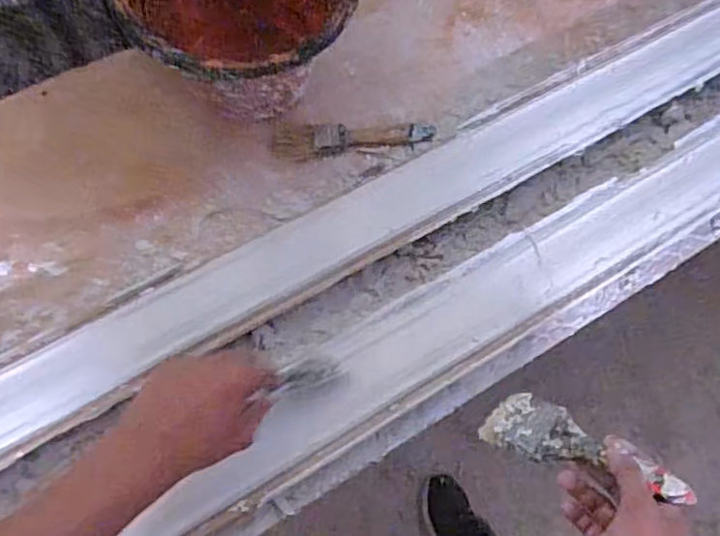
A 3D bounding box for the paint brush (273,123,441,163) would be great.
[{"bbox_3d":[-0.007,-0.160,0.740,0.195,0.010,0.045,-4,69,-5],"label":"paint brush"}]

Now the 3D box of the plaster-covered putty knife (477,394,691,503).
[{"bbox_3d":[0.193,0.155,0.521,0.175,0.017,0.056,15,65,38],"label":"plaster-covered putty knife"}]

